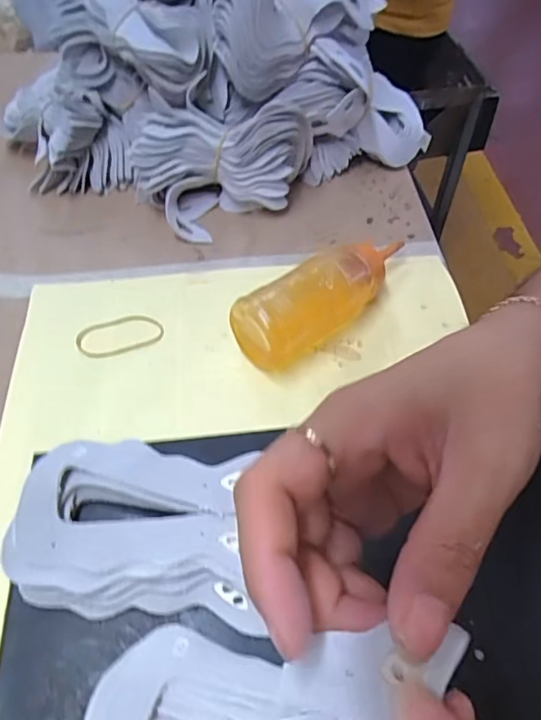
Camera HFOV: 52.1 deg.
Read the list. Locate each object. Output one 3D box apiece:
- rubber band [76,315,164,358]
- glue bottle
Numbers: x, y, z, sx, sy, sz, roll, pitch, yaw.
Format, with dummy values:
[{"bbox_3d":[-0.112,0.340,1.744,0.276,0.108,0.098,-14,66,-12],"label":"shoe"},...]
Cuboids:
[{"bbox_3d":[-0.106,-0.018,0.389,0.059,0.004,0.030,-12,61,-13],"label":"rubber band"},{"bbox_3d":[0.042,-0.044,0.381,0.141,0.045,0.046,-32,60,-21],"label":"glue bottle"}]

